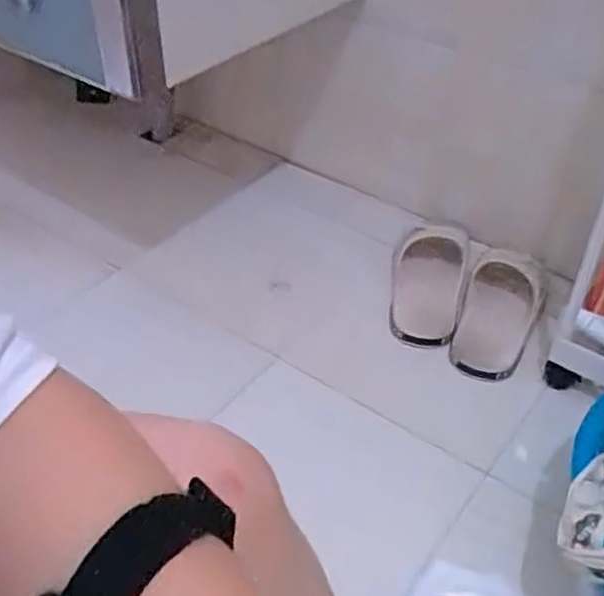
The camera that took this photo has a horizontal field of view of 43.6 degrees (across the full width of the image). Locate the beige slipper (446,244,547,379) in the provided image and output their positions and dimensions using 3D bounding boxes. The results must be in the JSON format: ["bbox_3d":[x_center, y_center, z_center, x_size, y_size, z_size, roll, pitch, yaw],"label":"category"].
[{"bbox_3d":[0.271,0.015,1.037,0.104,0.047,0.244,17,43,18],"label":"beige slipper"}]

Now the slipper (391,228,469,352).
[{"bbox_3d":[0.177,-0.024,1.076,0.106,0.050,0.228,11,41,12],"label":"slipper"}]

